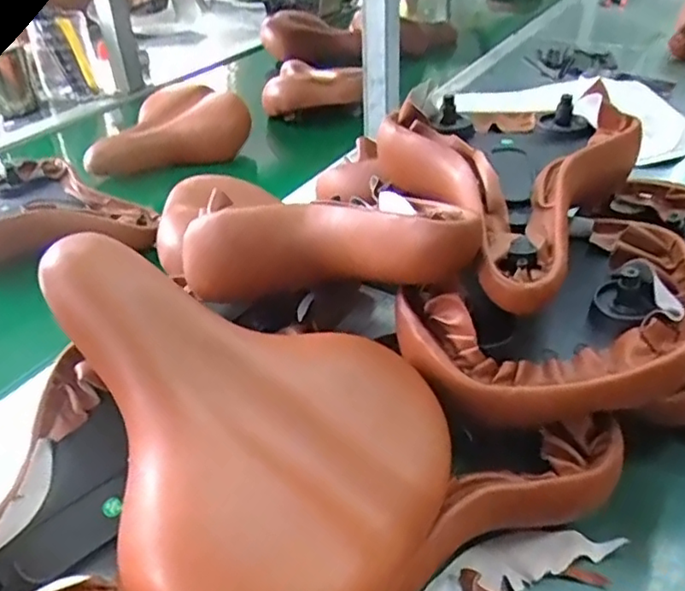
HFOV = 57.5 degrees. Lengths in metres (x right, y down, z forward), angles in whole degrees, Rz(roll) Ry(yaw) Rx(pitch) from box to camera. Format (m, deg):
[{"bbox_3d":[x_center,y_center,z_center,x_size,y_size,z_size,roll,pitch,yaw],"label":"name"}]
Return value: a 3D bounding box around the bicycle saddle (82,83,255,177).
[{"bbox_3d":[-0.273,-0.243,0.928,0.229,0.092,0.150,-21,40,-27],"label":"bicycle saddle"}]

